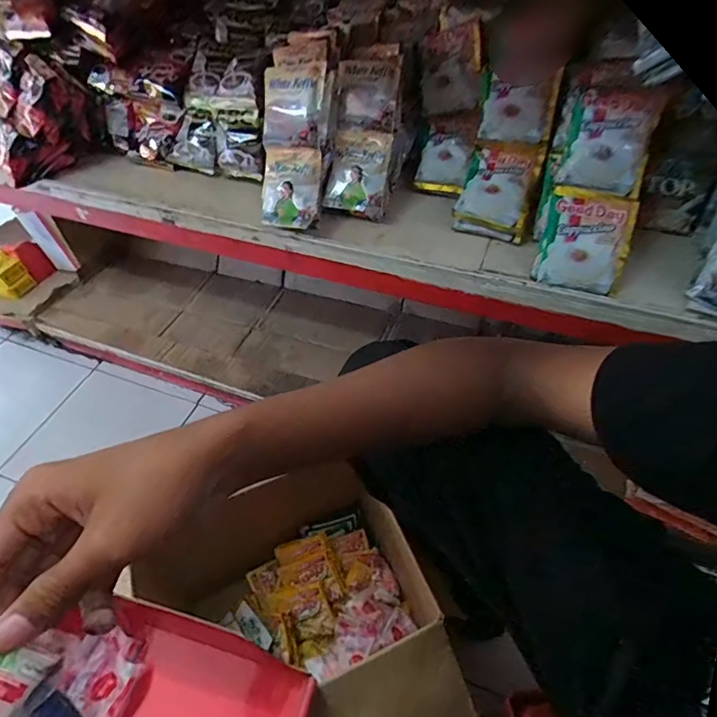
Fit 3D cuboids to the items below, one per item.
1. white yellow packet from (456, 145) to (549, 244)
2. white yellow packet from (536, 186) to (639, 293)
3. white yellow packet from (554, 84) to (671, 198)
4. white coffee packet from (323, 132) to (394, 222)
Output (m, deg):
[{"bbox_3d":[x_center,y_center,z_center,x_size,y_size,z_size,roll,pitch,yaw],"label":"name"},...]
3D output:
[{"bbox_3d":[0.191,-0.227,0.657,0.094,0.026,0.125,17,89,9],"label":"white yellow packet"},{"bbox_3d":[0.268,-0.138,0.567,0.088,0.016,0.109,11,95,8],"label":"white yellow packet"},{"bbox_3d":[0.297,-0.256,0.571,0.098,0.033,0.134,22,92,-6],"label":"white yellow packet"},{"bbox_3d":[0.000,-0.255,0.682,0.082,0.108,0.032,7,5,4],"label":"white coffee packet"}]

